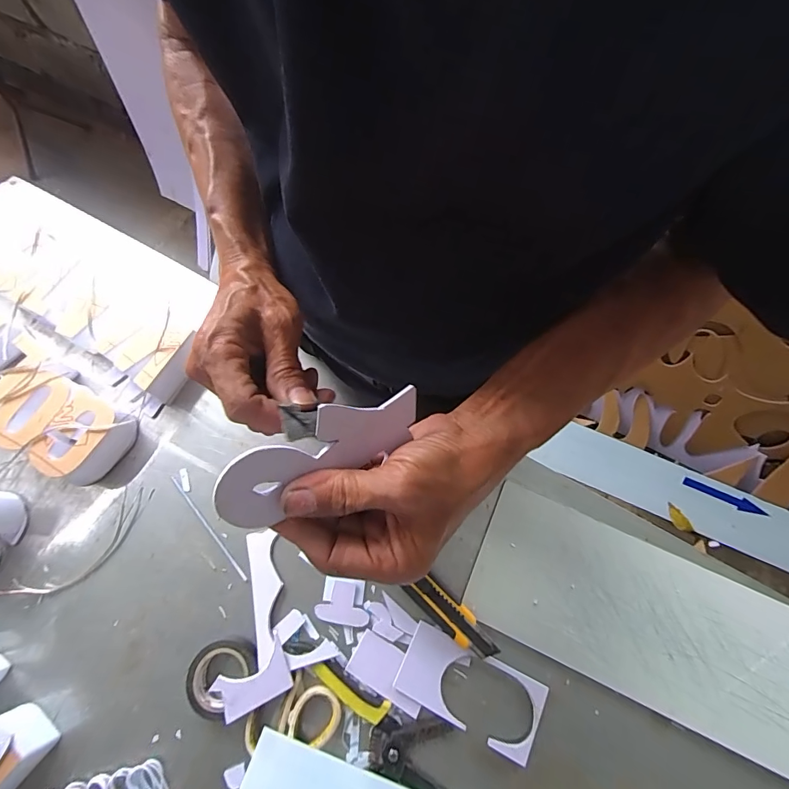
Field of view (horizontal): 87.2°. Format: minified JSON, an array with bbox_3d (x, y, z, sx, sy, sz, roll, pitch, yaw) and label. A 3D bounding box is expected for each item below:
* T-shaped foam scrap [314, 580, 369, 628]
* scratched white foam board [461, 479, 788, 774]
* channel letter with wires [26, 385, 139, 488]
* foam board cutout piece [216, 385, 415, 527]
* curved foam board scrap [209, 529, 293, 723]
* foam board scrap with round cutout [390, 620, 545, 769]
[{"bbox_3d":[-0.048,0.201,0.397,0.050,0.005,0.039,14,70,5],"label":"T-shaped foam scrap"},{"bbox_3d":[0.356,0.262,0.374,0.584,0.016,0.131,24,71,8],"label":"scratched white foam board"},{"bbox_3d":[-0.322,0.046,0.433,0.066,0.048,0.083,29,72,10],"label":"channel letter with wires"},{"bbox_3d":[-0.037,0.029,0.220,0.113,0.043,0.004,-32,30,-16],"label":"foam board cutout piece"},{"bbox_3d":[-0.135,0.205,0.385,0.059,0.007,0.145,-9,61,-12],"label":"curved foam board scrap"},{"bbox_3d":[0.069,0.265,0.374,0.127,0.008,0.062,25,71,9],"label":"foam board scrap with round cutout"}]

